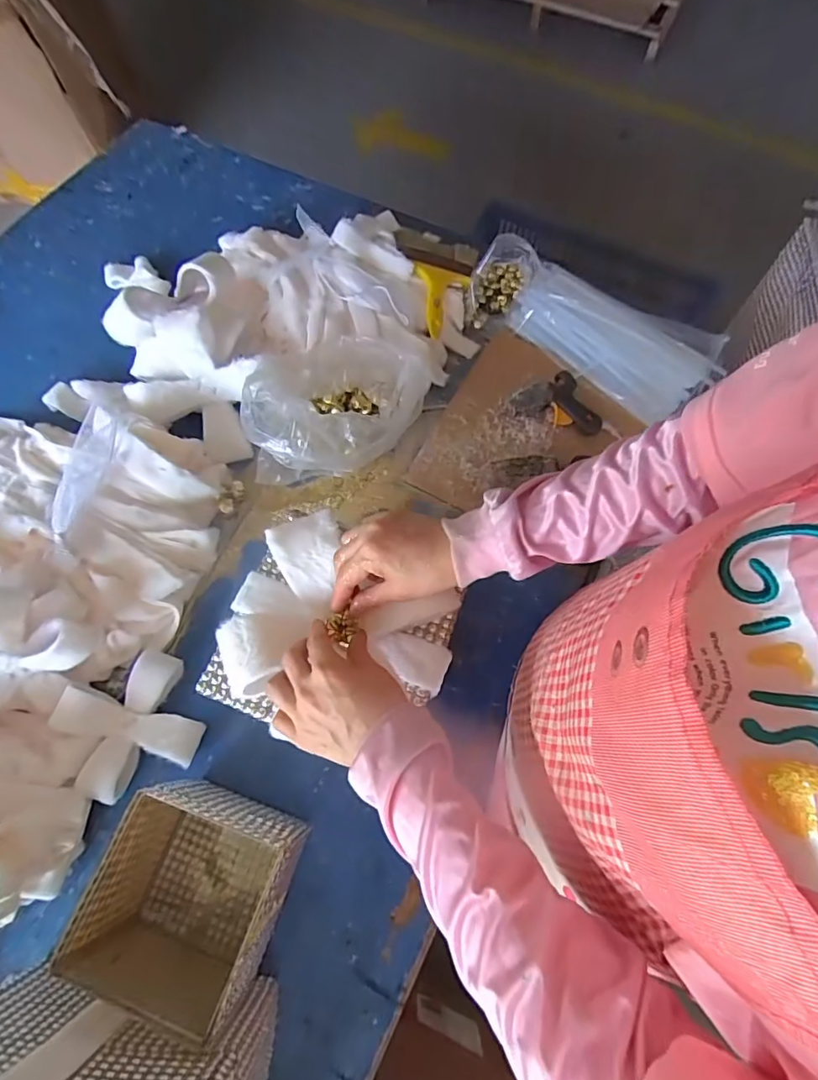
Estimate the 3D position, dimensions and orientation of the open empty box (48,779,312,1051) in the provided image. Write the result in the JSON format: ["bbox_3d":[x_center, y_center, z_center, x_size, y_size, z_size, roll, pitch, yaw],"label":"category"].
[{"bbox_3d":[-0.221,0.364,0.537,0.168,0.160,0.161,18,71,6],"label":"open empty box"}]

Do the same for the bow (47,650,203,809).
[{"bbox_3d":[-0.352,0.233,0.641,0.154,0.037,0.147,-28,72,-10],"label":"bow"}]

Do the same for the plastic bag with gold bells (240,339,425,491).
[{"bbox_3d":[-0.096,-0.198,0.754,0.266,0.122,0.223,-3,70,-1],"label":"plastic bag with gold bells"}]

